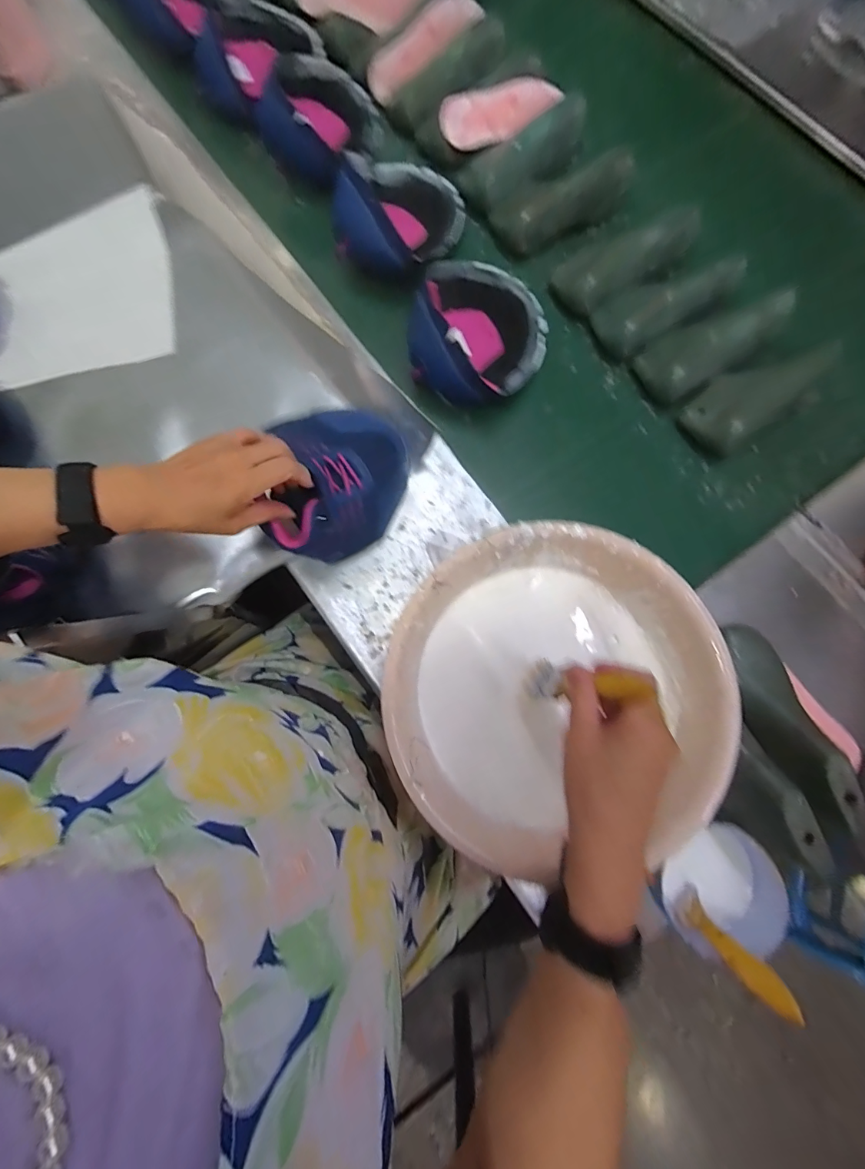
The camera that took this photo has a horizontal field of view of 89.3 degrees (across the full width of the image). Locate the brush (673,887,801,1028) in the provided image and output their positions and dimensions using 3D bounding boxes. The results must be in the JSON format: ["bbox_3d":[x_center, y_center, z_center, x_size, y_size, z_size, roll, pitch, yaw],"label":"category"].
[{"bbox_3d":[0.243,0.297,0.357,0.028,0.111,0.023,-36,103,-6],"label":"brush"}]

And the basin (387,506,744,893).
[{"bbox_3d":[0.111,0.102,0.449,0.302,0.129,0.288,0,78,1],"label":"basin"}]

